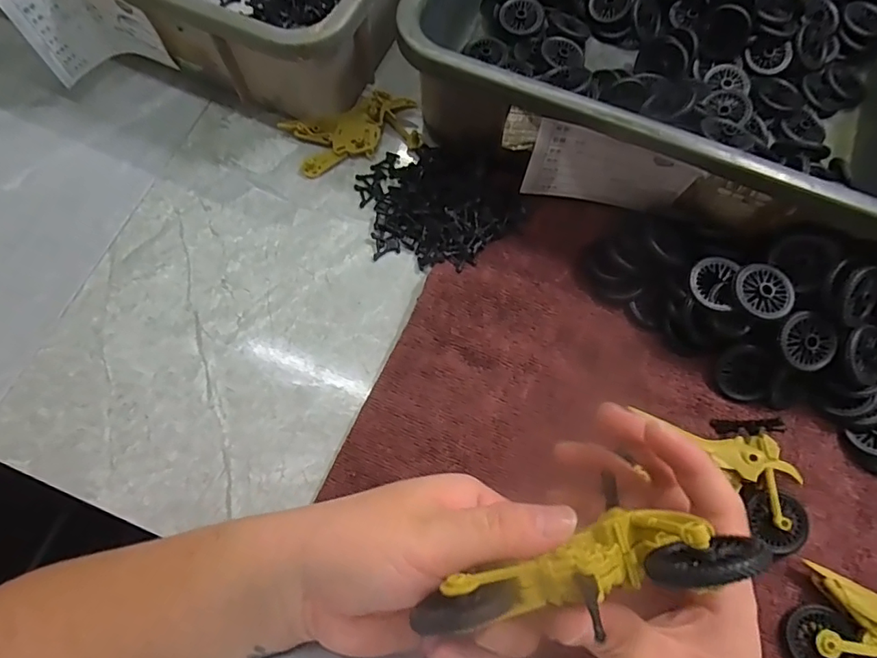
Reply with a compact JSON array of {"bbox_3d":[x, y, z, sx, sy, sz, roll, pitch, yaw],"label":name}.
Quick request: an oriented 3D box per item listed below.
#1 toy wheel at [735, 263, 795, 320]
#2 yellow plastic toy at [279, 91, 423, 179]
[{"bbox_3d":[0.204,-0.022,0.328,0.036,0.012,0.032,40,75,12],"label":"toy wheel"},{"bbox_3d":[-0.067,-0.156,0.412,0.100,0.011,0.051,-16,72,-6],"label":"yellow plastic toy"}]

